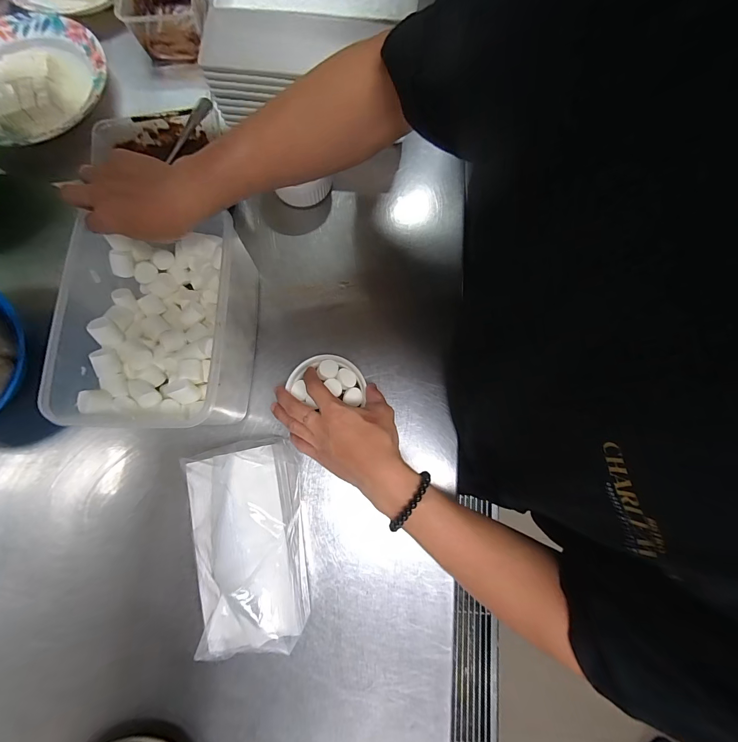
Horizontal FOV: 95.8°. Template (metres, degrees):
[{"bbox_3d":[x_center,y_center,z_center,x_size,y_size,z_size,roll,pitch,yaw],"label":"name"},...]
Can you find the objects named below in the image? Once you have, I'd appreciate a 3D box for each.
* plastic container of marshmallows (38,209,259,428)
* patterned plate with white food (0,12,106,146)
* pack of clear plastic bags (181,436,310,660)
[{"bbox_3d":[-0.251,-0.055,0.410,0.189,0.112,0.242,3,80,0],"label":"plastic container of marshmallows"},{"bbox_3d":[-0.529,-0.461,0.518,0.248,0.021,0.218,38,80,6],"label":"patterned plate with white food"},{"bbox_3d":[-0.135,0.184,0.370,0.118,0.096,0.203,-7,79,-3],"label":"pack of clear plastic bags"}]

